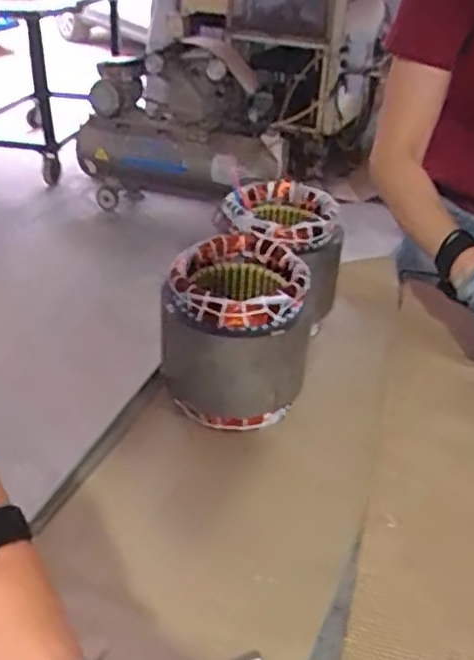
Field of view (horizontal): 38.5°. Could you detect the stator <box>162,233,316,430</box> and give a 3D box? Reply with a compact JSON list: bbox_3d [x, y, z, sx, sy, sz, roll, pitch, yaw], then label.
[{"bbox_3d":[-0.003,0.011,0.712,0.142,0.165,0.142,2,32,0],"label":"stator"}]

